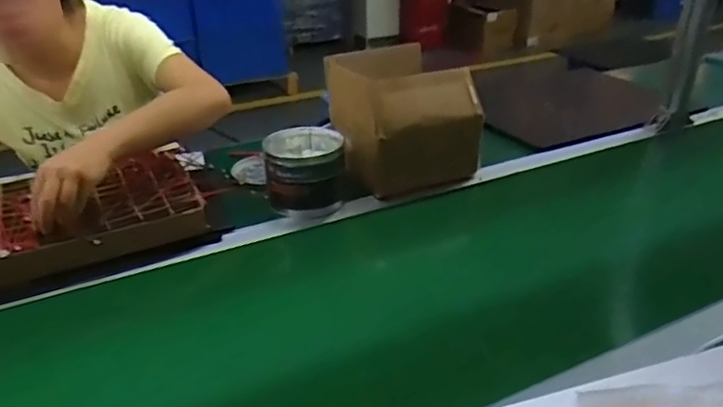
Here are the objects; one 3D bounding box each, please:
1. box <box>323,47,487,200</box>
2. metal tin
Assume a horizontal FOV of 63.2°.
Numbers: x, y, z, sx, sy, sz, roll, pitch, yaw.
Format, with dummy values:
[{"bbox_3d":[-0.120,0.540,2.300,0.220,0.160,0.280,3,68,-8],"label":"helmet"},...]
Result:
[{"bbox_3d":[0.065,-0.142,1.019,0.218,0.194,0.202,-11,31,-18],"label":"box"},{"bbox_3d":[-0.090,-0.052,0.929,0.124,0.101,0.149,-1,29,-2],"label":"metal tin"}]

